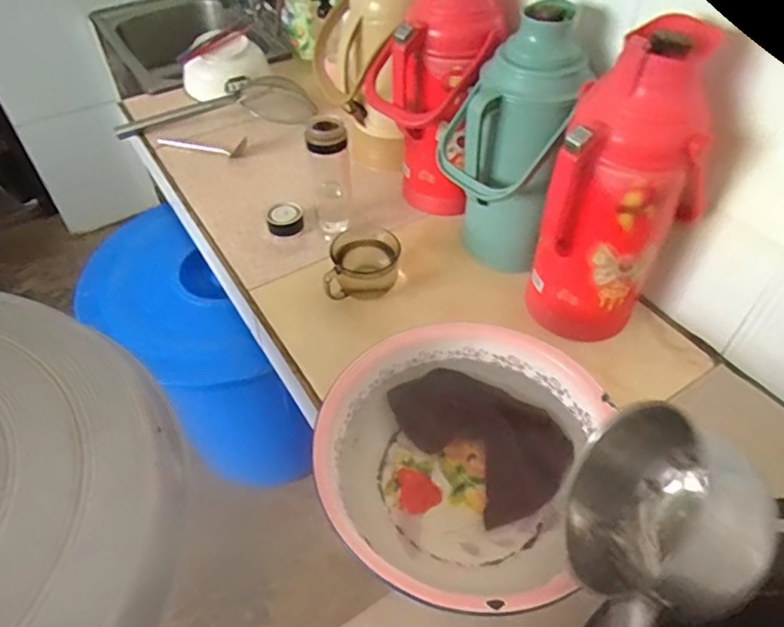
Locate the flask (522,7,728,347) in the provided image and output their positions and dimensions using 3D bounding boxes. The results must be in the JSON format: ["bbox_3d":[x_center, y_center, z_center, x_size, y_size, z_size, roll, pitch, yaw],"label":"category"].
[{"bbox_3d":[0.285,-0.134,0.719,0.159,0.388,0.152,23,54,21],"label":"flask"}]

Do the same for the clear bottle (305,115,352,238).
[{"bbox_3d":[-0.102,-0.230,0.951,0.068,0.202,0.081,-9,50,-5],"label":"clear bottle"}]

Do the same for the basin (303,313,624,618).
[{"bbox_3d":[0.083,0.158,0.644,0.319,0.118,0.296,-1,50,2],"label":"basin"}]

